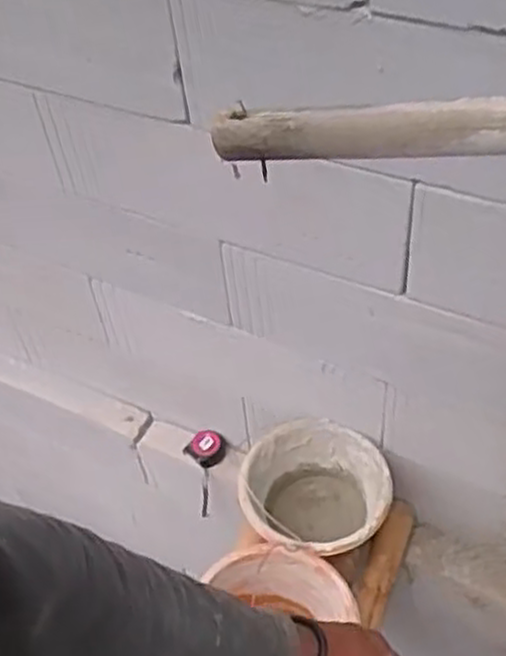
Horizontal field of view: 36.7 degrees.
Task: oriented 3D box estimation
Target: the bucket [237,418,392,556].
[{"bbox_3d":[0.111,0.319,1.372,0.247,0.191,0.246,-3,48,3],"label":"bucket"}]

